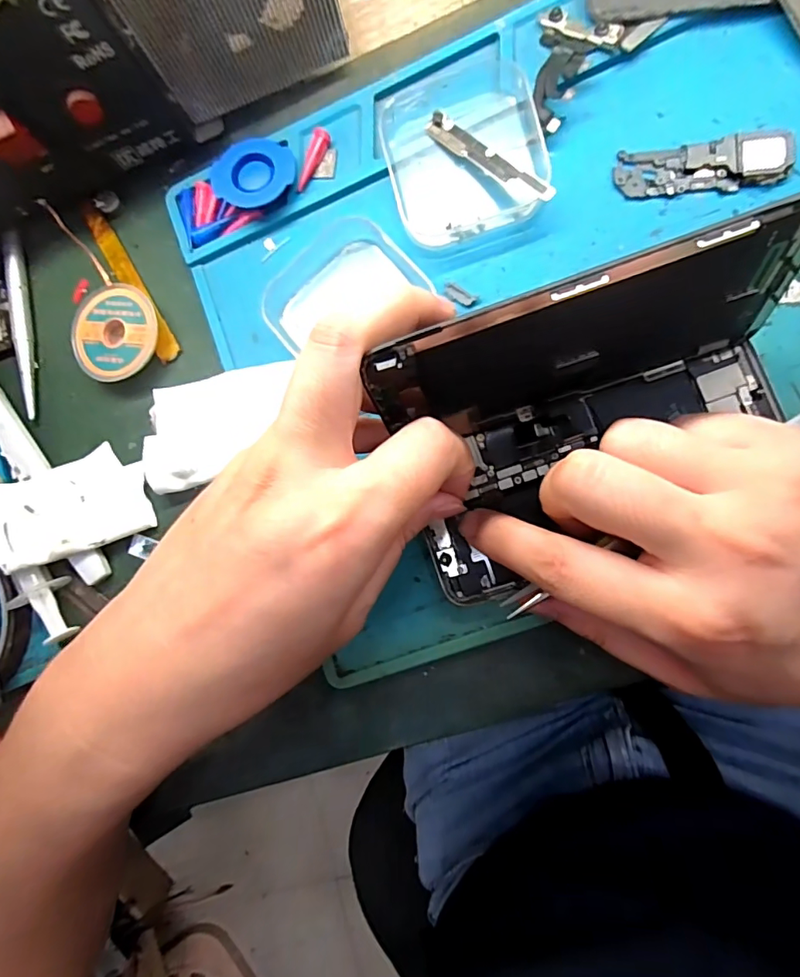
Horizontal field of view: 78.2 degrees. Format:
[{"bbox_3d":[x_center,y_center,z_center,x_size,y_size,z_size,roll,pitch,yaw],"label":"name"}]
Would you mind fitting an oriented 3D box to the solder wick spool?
[{"bbox_3d":[-0.134,-0.073,0.235,0.042,0.013,0.045,0,87,10],"label":"solder wick spool"}]

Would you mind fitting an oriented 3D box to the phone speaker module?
[{"bbox_3d":[0.122,-0.130,0.198,0.064,0.005,0.021,-1,87,10],"label":"phone speaker module"}]

